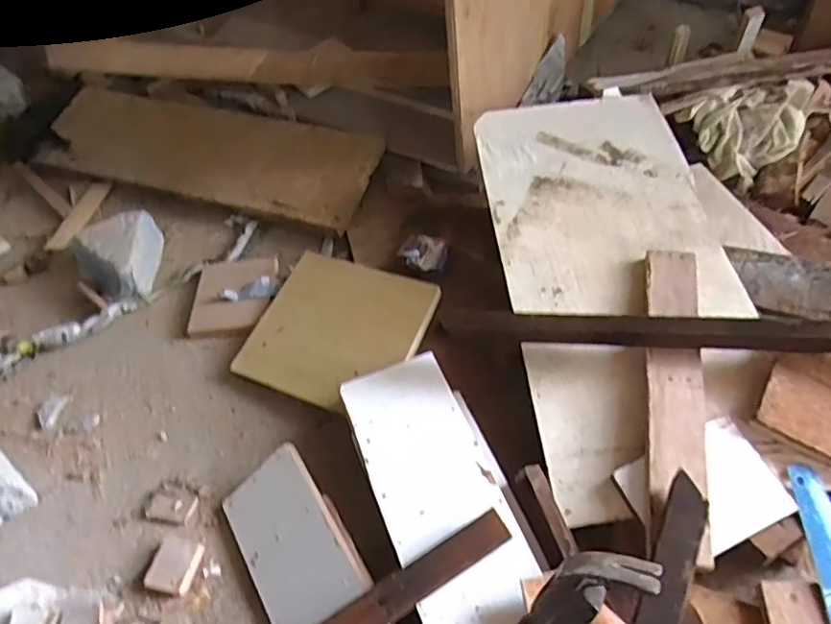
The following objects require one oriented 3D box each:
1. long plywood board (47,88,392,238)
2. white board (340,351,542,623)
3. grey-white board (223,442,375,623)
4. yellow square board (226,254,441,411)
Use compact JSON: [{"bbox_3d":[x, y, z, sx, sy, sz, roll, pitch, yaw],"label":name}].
[{"bbox_3d":[-0.374,-0.274,1.036,0.634,0.029,0.176,15,72,19],"label":"long plywood board"},{"bbox_3d":[0.039,0.217,0.588,0.117,0.024,0.399,-20,52,-8],"label":"white board"},{"bbox_3d":[-0.107,0.265,0.604,0.106,0.015,0.258,-42,56,4],"label":"grey-white board"},{"bbox_3d":[-0.102,0.022,0.772,0.225,0.015,0.195,17,68,25],"label":"yellow square board"}]

